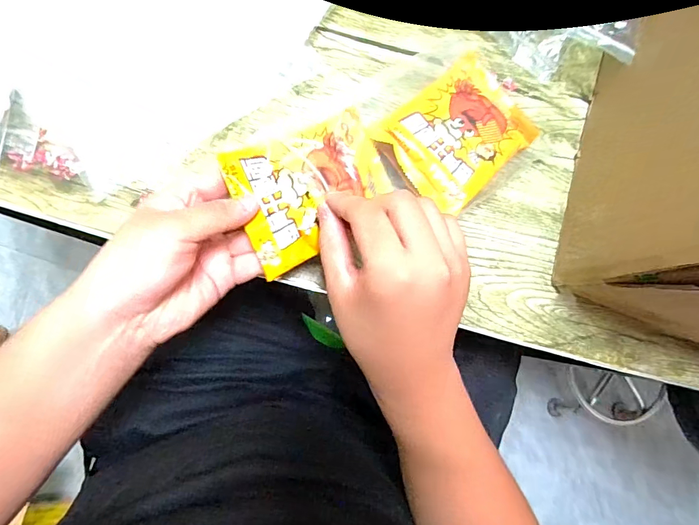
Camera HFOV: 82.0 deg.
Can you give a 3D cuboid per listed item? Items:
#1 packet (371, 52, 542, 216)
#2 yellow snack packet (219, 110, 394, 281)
[{"bbox_3d":[0.092,-0.107,0.329,0.126,0.020,0.091,-42,90,-10],"label":"packet"},{"bbox_3d":[-0.023,-0.053,0.286,0.110,0.021,0.087,-24,87,-9],"label":"yellow snack packet"}]

